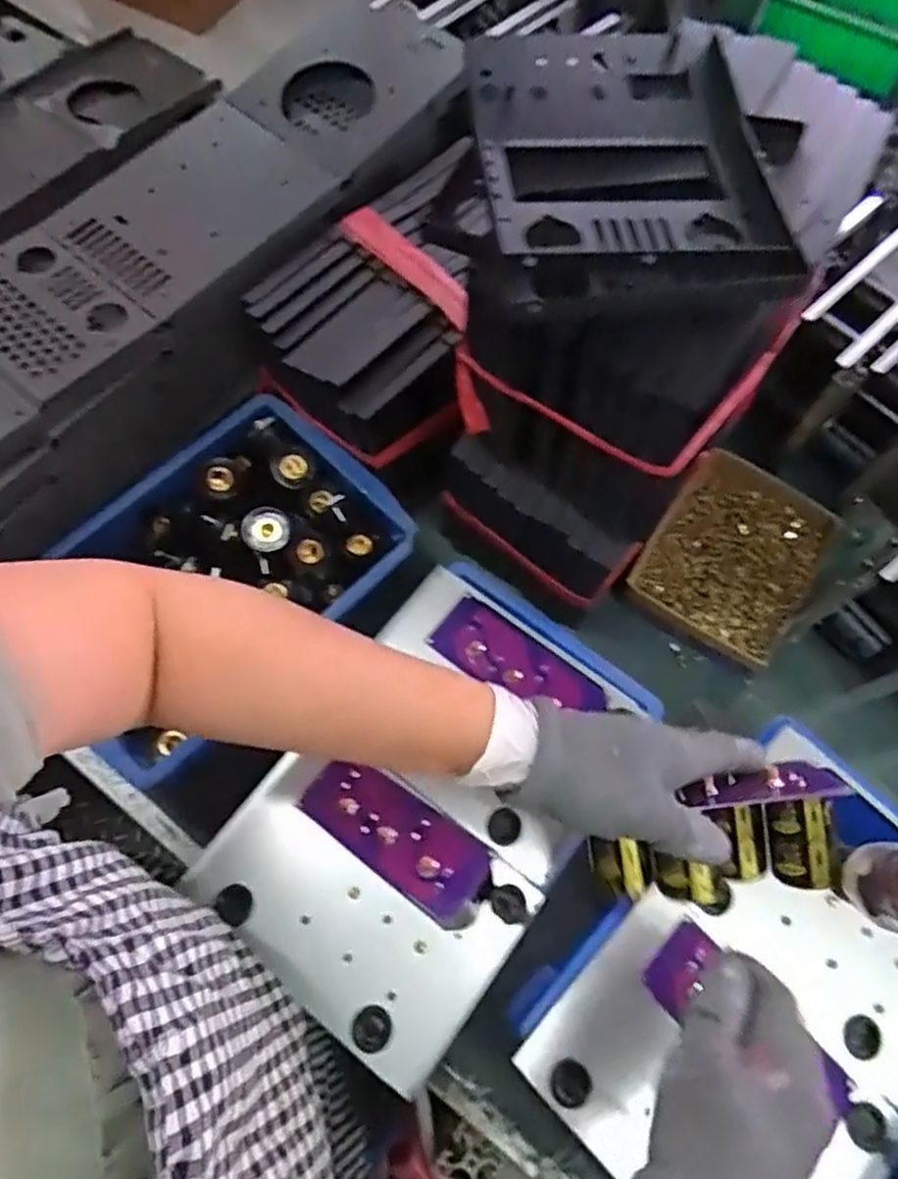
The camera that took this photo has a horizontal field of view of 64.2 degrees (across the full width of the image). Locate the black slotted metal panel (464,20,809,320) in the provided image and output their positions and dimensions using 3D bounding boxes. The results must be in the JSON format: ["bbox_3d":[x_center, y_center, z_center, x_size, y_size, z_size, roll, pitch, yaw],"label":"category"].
[{"bbox_3d":[0.096,-0.231,0.391,0.155,0.031,0.195,-5,70,-3],"label":"black slotted metal panel"}]

